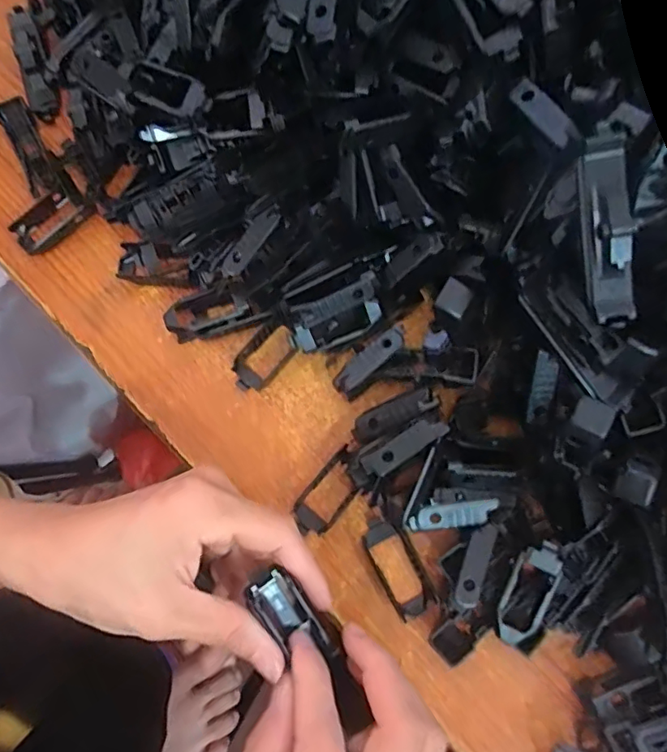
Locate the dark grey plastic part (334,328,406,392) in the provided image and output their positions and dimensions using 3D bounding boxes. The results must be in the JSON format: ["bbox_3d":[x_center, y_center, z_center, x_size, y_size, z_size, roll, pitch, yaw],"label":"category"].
[{"bbox_3d":[0.019,-0.008,0.287,0.044,0.006,0.013,-38,80,-10],"label":"dark grey plastic part"}]

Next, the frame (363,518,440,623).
[{"bbox_3d":[0.033,0.097,0.274,0.022,0.009,0.050,-27,78,-8],"label":"frame"}]

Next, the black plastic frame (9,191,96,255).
[{"bbox_3d":[-0.166,-0.091,0.315,0.044,0.012,0.022,-42,81,-11],"label":"black plastic frame"}]

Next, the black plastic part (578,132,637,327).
[{"bbox_3d":[0.117,-0.060,0.224,0.017,0.015,0.079,-10,100,-4],"label":"black plastic part"}]

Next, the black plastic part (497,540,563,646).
[{"bbox_3d":[0.093,0.103,0.255,0.021,0.005,0.050,23,91,4],"label":"black plastic part"}]

